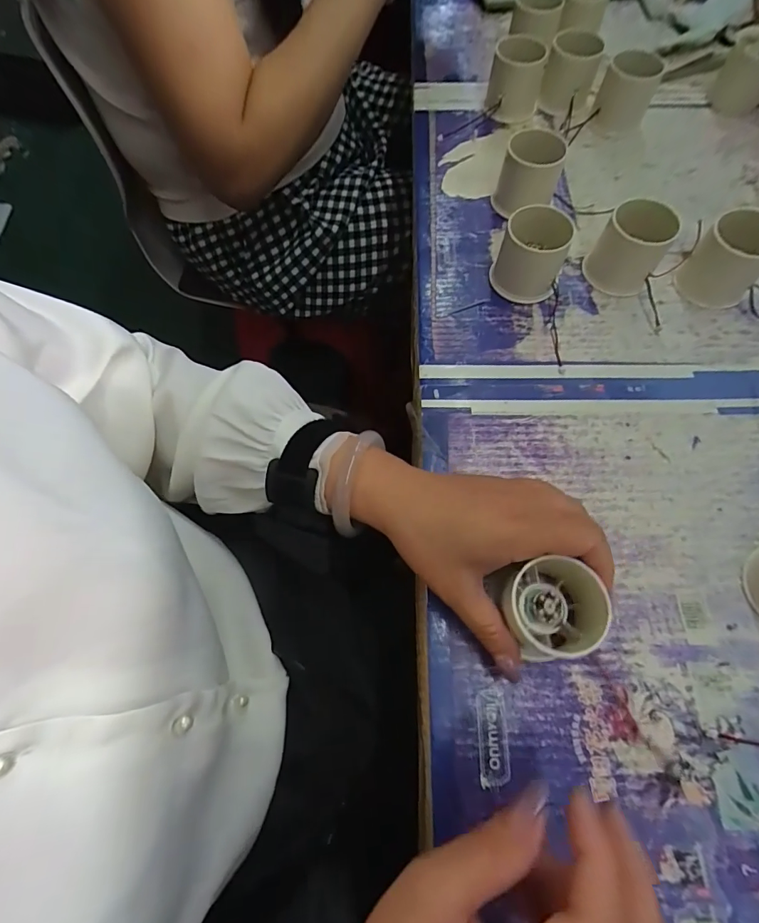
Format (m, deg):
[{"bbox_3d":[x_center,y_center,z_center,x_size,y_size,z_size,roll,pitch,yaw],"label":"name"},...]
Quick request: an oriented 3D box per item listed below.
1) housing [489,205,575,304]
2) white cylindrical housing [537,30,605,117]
[{"bbox_3d":[0.119,-0.162,0.343,0.053,0.053,0.052,14,69,7],"label":"housing"},{"bbox_3d":[0.193,-0.392,0.434,0.049,0.051,0.047,21,70,10],"label":"white cylindrical housing"}]

